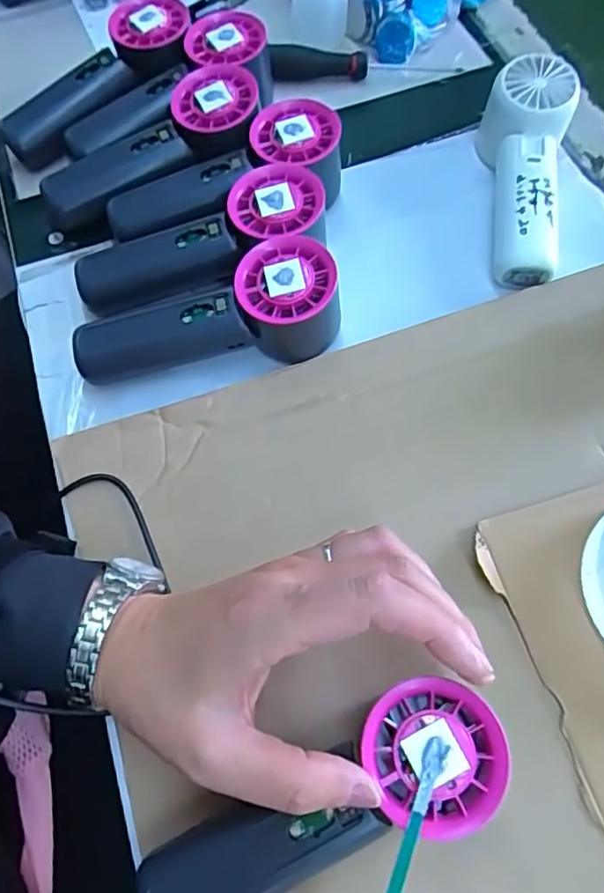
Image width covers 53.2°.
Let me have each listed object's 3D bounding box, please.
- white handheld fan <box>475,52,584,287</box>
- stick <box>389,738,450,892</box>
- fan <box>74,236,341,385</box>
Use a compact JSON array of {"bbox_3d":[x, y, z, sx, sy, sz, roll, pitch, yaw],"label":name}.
[{"bbox_3d":[0.143,-0.180,0.390,0.054,0.050,0.151,8,67,5],"label":"white handheld fan"},{"bbox_3d":[0.037,0.148,0.217,0.008,0.007,0.083,23,58,11],"label":"stick"},{"bbox_3d":[-0.055,-0.077,0.354,0.153,0.052,0.051,-7,66,-2],"label":"fan"}]

